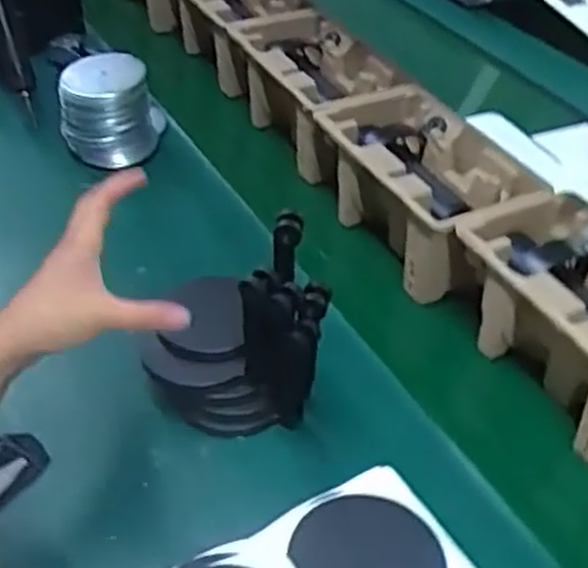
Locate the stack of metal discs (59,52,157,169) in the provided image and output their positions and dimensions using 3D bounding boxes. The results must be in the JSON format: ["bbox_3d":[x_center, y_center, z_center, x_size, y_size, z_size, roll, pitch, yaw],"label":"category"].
[{"bbox_3d":[-0.217,-0.201,0.919,0.098,0.099,0.096,-8,44,-15],"label":"stack of metal discs"}]

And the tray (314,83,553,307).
[{"bbox_3d":[0.131,-0.097,0.822,0.148,0.104,0.243,-17,47,-24],"label":"tray"}]

